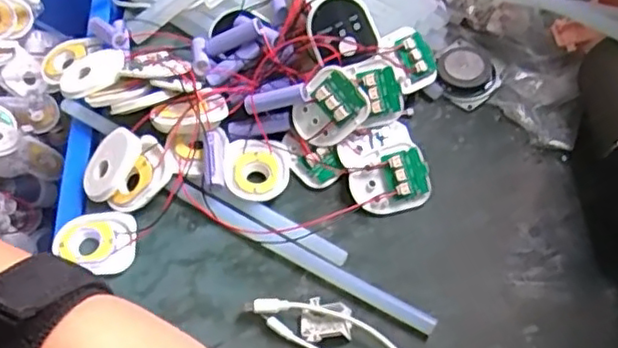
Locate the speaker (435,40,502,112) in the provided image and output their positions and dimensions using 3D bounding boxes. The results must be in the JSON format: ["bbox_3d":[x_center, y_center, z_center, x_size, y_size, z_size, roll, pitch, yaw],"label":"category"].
[{"bbox_3d":[0.130,-0.082,0.537,0.053,0.019,0.053,1,59,-2],"label":"speaker"}]

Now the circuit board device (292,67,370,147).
[{"bbox_3d":[0.014,-0.047,0.490,0.048,0.010,0.058,46,110,1],"label":"circuit board device"}]

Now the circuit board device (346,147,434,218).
[{"bbox_3d":[0.061,0.008,0.480,0.057,0.012,0.042,-20,92,6],"label":"circuit board device"}]

